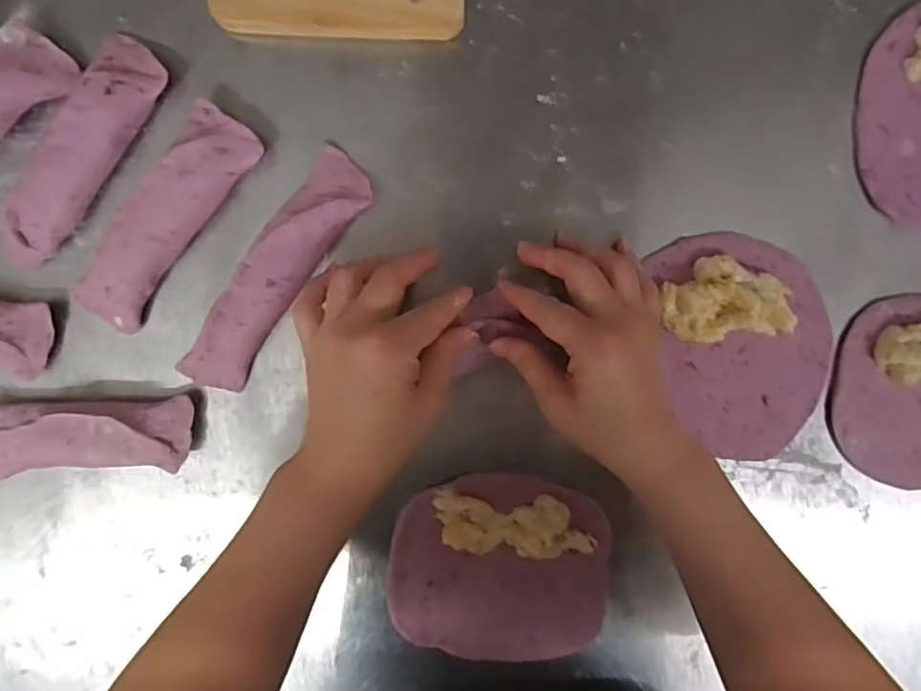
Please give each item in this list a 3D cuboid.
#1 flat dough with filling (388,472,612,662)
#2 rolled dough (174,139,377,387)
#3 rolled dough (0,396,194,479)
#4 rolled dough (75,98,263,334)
[{"bbox_3d":[0.027,0.157,0.421,0.146,0.022,0.129,5,99,-1],"label":"flat dough with filling"},{"bbox_3d":[-0.117,-0.041,0.386,0.038,0.030,0.172,36,97,-6],"label":"rolled dough"},{"bbox_3d":[-0.246,0.061,0.400,0.140,0.028,0.047,-2,99,0],"label":"rolled dough"},{"bbox_3d":[-0.183,-0.076,0.381,0.043,0.033,0.151,38,97,-6],"label":"rolled dough"}]

